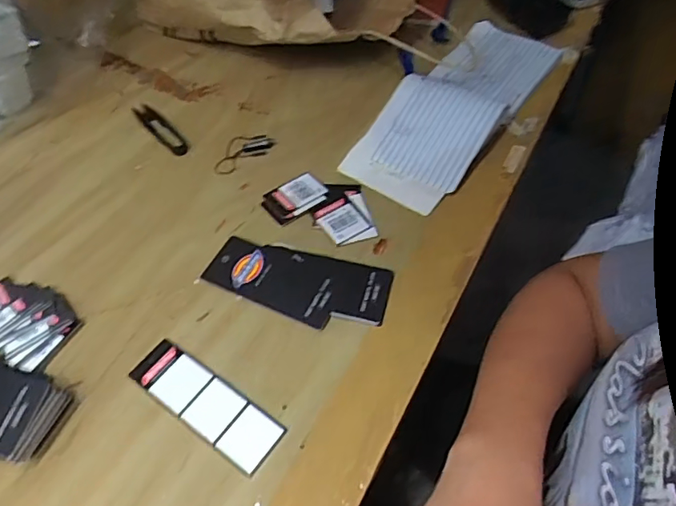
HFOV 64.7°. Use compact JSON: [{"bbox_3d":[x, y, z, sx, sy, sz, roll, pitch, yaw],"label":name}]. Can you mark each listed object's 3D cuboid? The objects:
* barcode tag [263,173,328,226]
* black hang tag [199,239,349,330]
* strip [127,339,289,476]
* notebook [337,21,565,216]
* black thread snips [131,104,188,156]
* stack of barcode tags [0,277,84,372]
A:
[{"bbox_3d":[-0.039,-0.051,0.480,0.055,0.004,0.042,-33,58,-20],"label":"barcode tag"},{"bbox_3d":[-0.051,0.021,0.423,0.108,0.004,0.048,21,57,17],"label":"black hang tag"},{"bbox_3d":[-0.093,0.102,0.370,0.118,0.004,0.036,29,60,22],"label":"strip"},{"bbox_3d":[0.123,-0.156,0.532,0.103,0.031,0.282,29,60,22],"label":"notebook"},{"bbox_3d":[-0.180,-0.127,0.542,0.020,0.004,0.092,-37,60,-22],"label":"black thread snips"},{"bbox_3d":[-0.248,0.049,0.414,0.097,0.014,0.061,22,58,18],"label":"stack of barcode tags"}]

